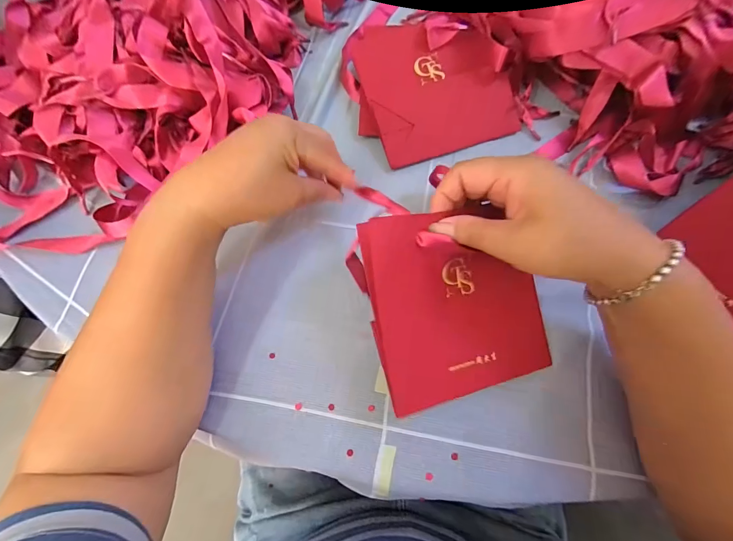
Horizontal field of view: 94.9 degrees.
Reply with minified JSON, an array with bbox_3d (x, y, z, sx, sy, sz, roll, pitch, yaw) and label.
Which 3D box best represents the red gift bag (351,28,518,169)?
[{"bbox_3d":[0.068,-0.189,0.342,0.154,0.021,0.159,-7,80,3],"label":"red gift bag"}]

